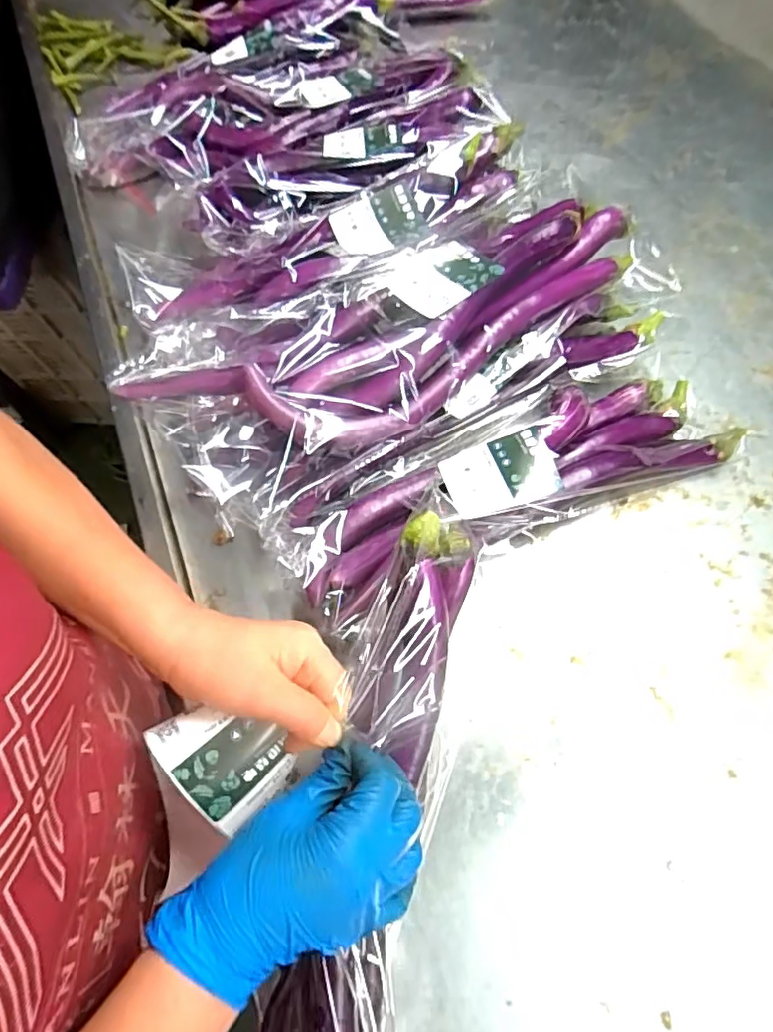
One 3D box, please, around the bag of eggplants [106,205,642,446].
[{"bbox_3d":[0.018,-0.155,0.461,0.441,0.060,0.151,-26,71,-8],"label":"bag of eggplants"}]

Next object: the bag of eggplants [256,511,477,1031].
[{"bbox_3d":[-0.016,0.199,0.308,0.075,0.095,0.412,9,77,5],"label":"bag of eggplants"}]

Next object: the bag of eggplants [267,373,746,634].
[{"bbox_3d":[0.092,-0.033,0.456,0.361,0.069,0.129,-23,70,-7],"label":"bag of eggplants"}]

